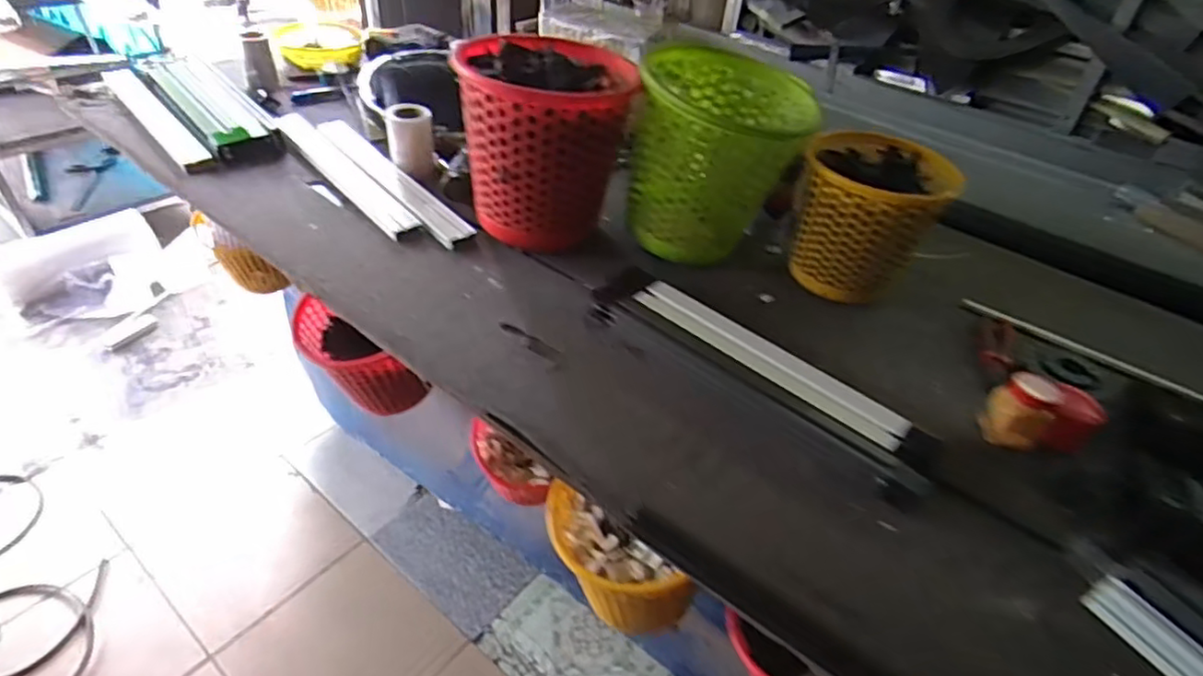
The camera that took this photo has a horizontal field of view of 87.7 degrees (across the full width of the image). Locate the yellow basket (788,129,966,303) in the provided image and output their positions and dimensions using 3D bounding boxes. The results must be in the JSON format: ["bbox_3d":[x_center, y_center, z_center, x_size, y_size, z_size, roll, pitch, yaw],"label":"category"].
[{"bbox_3d":[0.369,-0.172,0.906,0.194,0.177,0.194,-27,51,-34],"label":"yellow basket"}]

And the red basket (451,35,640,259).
[{"bbox_3d":[-0.081,-0.272,0.916,0.230,0.253,0.199,2,41,-6],"label":"red basket"}]

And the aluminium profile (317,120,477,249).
[{"bbox_3d":[-0.362,-0.281,1.068,0.058,0.015,0.481,-25,50,-33],"label":"aluminium profile"}]

